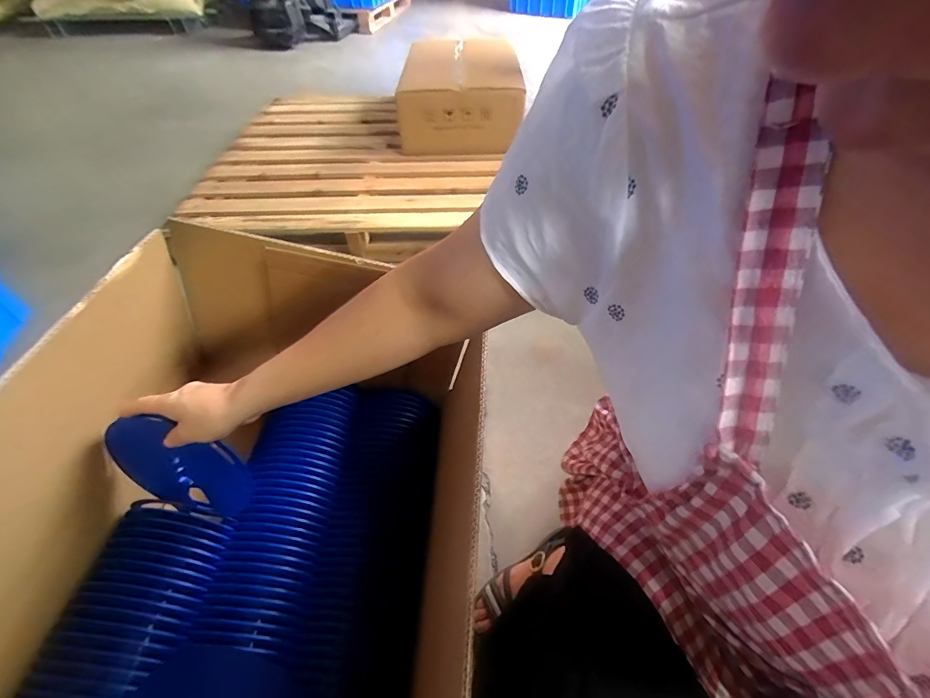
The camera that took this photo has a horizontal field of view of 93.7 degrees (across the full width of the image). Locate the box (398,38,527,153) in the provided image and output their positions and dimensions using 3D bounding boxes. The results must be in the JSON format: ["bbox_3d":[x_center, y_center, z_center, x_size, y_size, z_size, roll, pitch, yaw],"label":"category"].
[{"bbox_3d":[-0.018,-0.896,1.544,0.405,0.231,0.463,-1,48,1],"label":"box"}]

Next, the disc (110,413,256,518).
[{"bbox_3d":[-0.343,0.140,0.524,0.159,0.147,0.012,17,33,-9],"label":"disc"}]

